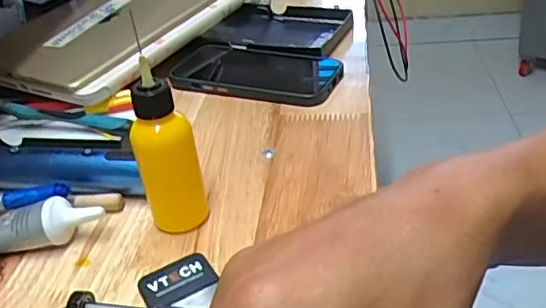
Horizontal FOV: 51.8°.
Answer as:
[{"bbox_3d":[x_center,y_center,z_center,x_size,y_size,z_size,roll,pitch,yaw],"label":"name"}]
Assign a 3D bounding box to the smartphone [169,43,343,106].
[{"bbox_3d":[-0.016,-0.072,0.500,0.145,0.014,0.080,12,38,27],"label":"smartphone"}]

